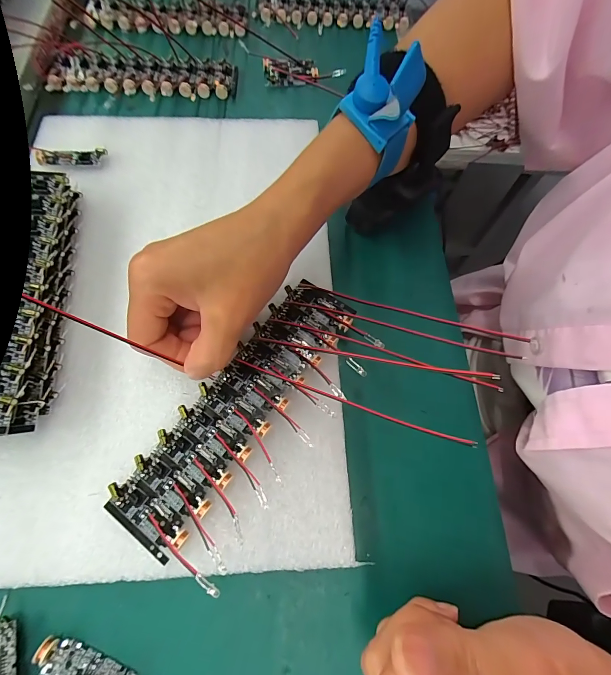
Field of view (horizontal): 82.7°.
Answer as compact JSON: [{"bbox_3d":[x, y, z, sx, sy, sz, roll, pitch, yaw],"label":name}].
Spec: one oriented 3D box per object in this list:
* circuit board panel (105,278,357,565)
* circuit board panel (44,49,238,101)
[{"bbox_3d":[-0.034,0.032,0.192,0.046,0.004,0.162,34,69,13],"label":"circuit board panel"},{"bbox_3d":[-0.146,-0.235,0.311,0.163,0.017,0.053,1,68,-1],"label":"circuit board panel"}]

